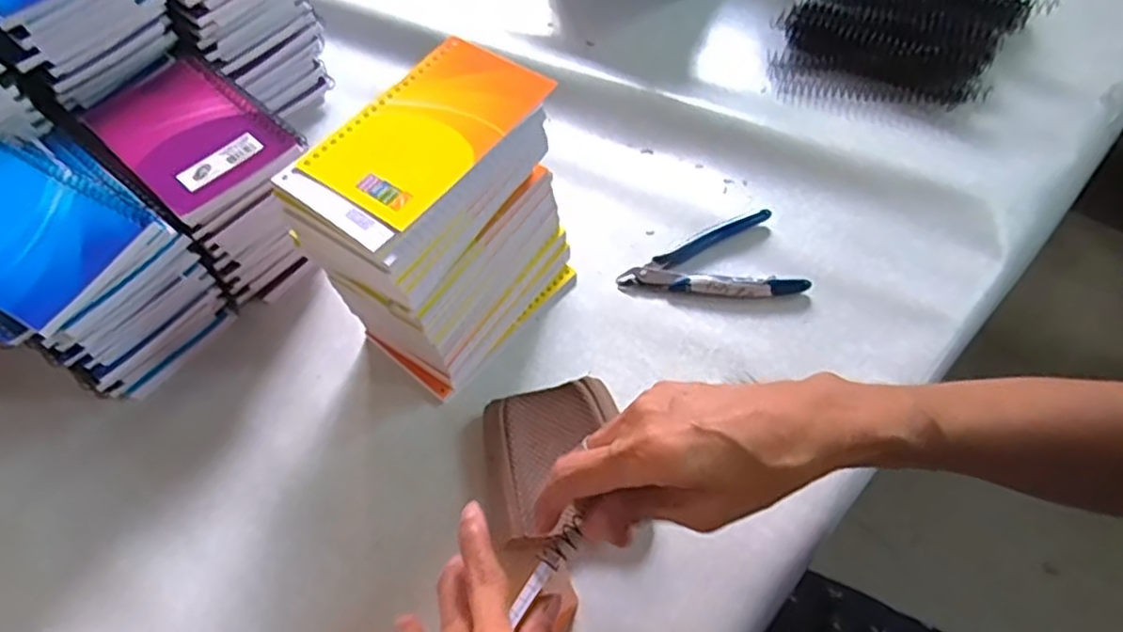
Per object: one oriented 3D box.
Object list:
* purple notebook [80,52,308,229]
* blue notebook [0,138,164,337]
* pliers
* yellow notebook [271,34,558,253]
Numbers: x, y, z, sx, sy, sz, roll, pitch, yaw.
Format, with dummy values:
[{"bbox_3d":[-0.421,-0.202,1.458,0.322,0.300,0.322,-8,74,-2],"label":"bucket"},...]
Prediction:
[{"bbox_3d":[-0.243,-0.123,0.458,0.163,0.018,0.087,35,71,25],"label":"purple notebook"},{"bbox_3d":[-0.299,-0.048,0.392,0.129,0.012,0.081,25,62,17],"label":"blue notebook"},{"bbox_3d":[0.099,-0.035,0.488,0.115,0.011,0.071,-12,58,-5],"label":"pliers"},{"bbox_3d":[-0.078,-0.100,0.384,0.078,0.005,0.141,32,64,21],"label":"yellow notebook"}]

